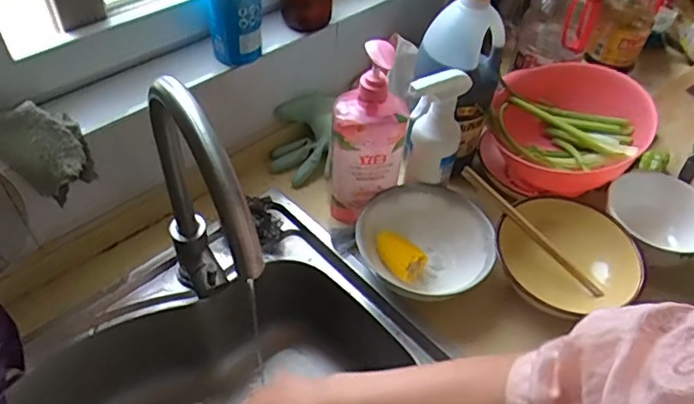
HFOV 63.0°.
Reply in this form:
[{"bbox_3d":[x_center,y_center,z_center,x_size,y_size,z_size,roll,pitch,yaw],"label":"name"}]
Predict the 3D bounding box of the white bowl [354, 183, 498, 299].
[{"bbox_3d":[0.103,0.053,0.748,0.171,0.063,0.162,2,48,-3],"label":"white bowl"}]

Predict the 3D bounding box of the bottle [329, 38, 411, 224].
[{"bbox_3d":[0.027,-0.081,0.722,0.093,0.255,0.061,12,48,6],"label":"bottle"}]

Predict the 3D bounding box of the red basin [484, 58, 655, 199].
[{"bbox_3d":[0.320,-0.105,0.842,0.209,0.160,0.209,2,48,-3],"label":"red basin"}]

